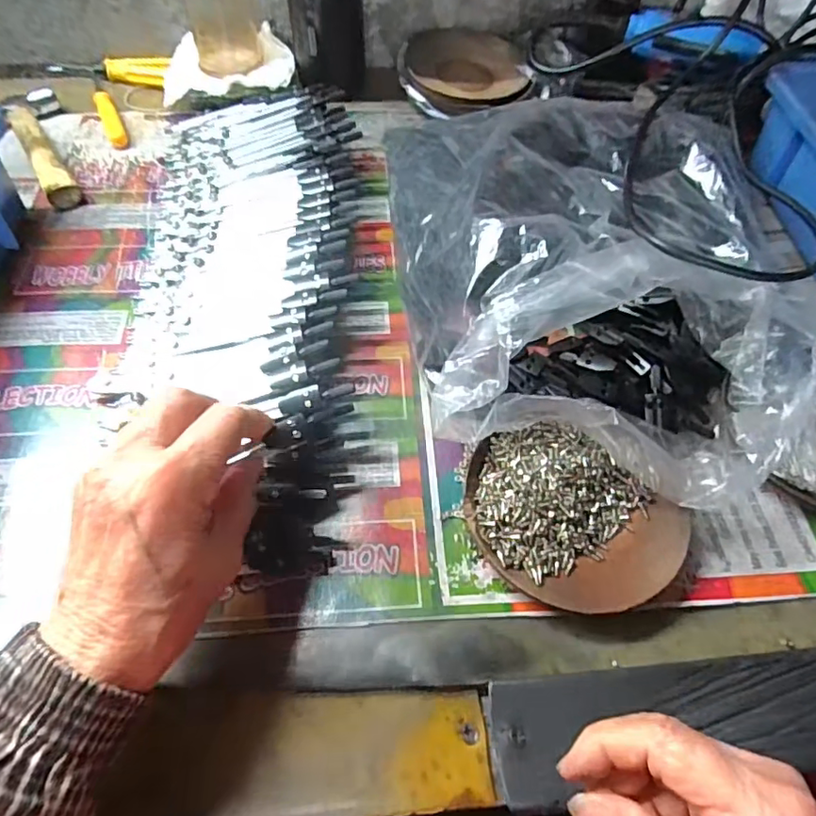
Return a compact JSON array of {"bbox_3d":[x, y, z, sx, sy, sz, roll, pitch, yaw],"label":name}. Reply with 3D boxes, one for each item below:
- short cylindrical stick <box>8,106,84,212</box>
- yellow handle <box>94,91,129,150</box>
[{"bbox_3d":[-0.302,-0.210,0.468,0.023,0.019,0.137,-28,61,-19],"label":"short cylindrical stick"},{"bbox_3d":[-0.259,-0.252,0.495,0.015,0.013,0.070,-23,60,-16],"label":"yellow handle"}]

